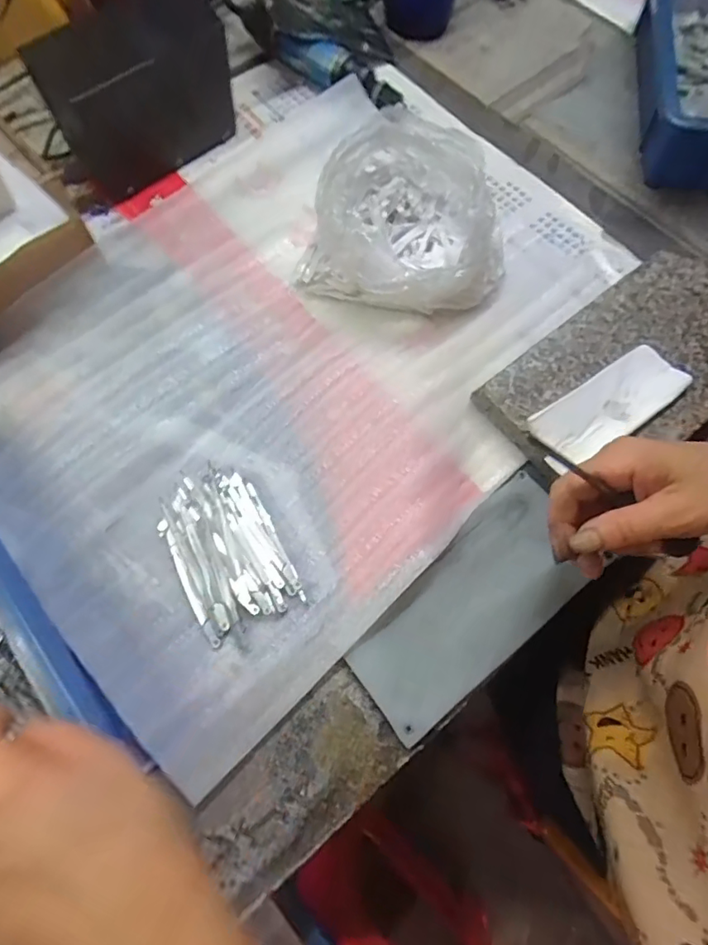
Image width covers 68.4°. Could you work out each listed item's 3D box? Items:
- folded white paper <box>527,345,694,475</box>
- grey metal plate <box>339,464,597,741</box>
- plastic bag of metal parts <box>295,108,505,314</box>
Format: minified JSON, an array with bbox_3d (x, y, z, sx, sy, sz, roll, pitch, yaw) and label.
[{"bbox_3d":[0.197,-0.052,0.400,0.133,0.014,0.049,-34,73,-11],"label":"folded white paper"},{"bbox_3d":[0.092,0.091,0.375,0.086,0.007,0.206,43,76,14],"label":"grey metal plate"},{"bbox_3d":[0.047,-0.206,0.447,0.166,0.090,0.150,24,72,9],"label":"plastic bag of metal parts"}]

